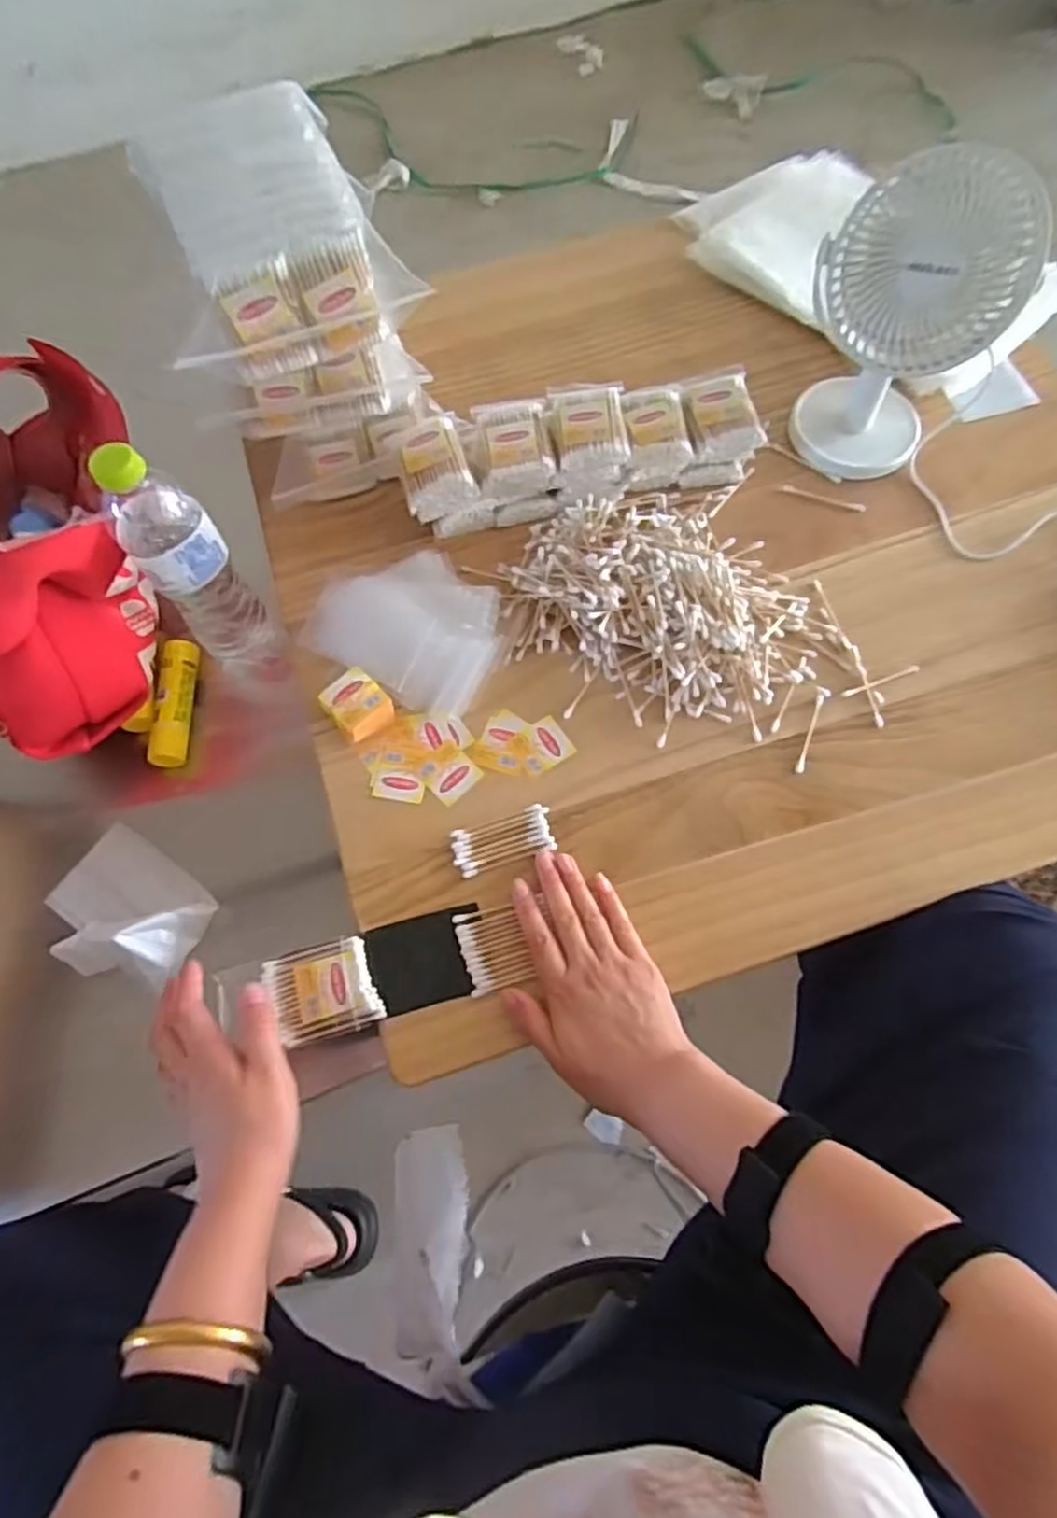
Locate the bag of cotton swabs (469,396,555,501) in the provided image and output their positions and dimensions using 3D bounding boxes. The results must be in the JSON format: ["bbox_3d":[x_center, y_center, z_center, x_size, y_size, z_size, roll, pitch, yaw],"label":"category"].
[{"bbox_3d":[-0.012,-0.268,0.626,0.061,0.032,0.090,-7,67,-1],"label":"bag of cotton swabs"}]

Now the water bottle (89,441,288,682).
[{"bbox_3d":[-0.267,-0.149,0.590,0.066,0.237,0.068,-34,70,-11],"label":"water bottle"}]

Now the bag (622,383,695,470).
[{"bbox_3d":[0.113,-0.291,0.648,0.053,0.020,0.080,-3,67,1],"label":"bag"}]

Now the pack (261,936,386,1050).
[{"bbox_3d":[-0.143,0.161,0.516,0.069,0.010,0.063,-20,68,-6],"label":"pack"}]

